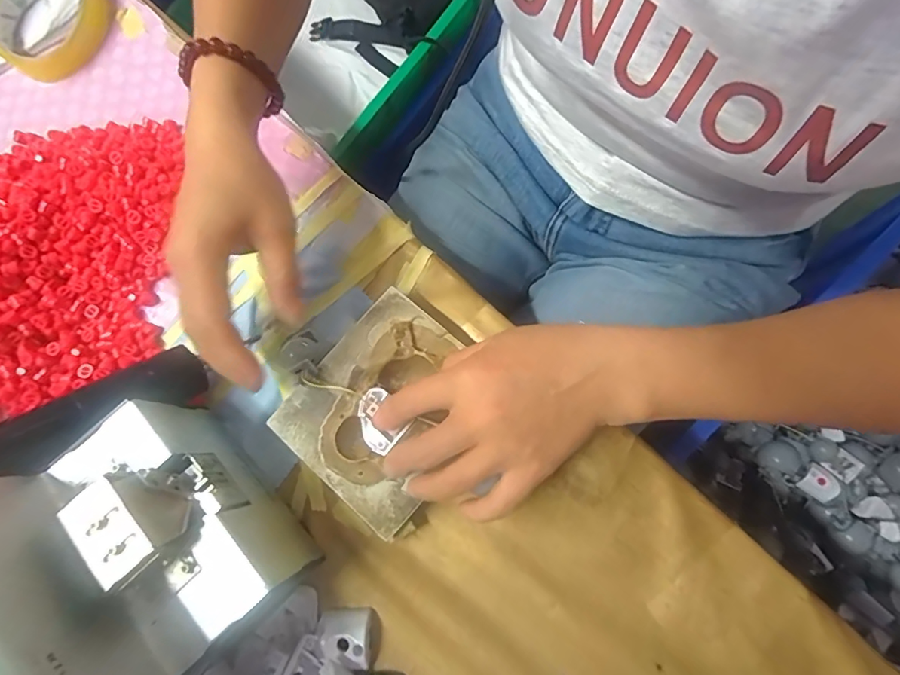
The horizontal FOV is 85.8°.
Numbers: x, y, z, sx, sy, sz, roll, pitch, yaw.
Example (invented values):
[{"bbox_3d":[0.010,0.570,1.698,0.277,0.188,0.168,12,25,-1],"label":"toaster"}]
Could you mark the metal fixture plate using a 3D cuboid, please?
[{"bbox_3d":[-0.038,0.041,0.292,0.101,0.014,0.113,40,79,12],"label":"metal fixture plate"}]

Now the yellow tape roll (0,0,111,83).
[{"bbox_3d":[-0.327,-0.262,0.395,0.089,0.024,0.089,-1,78,5],"label":"yellow tape roll"}]

